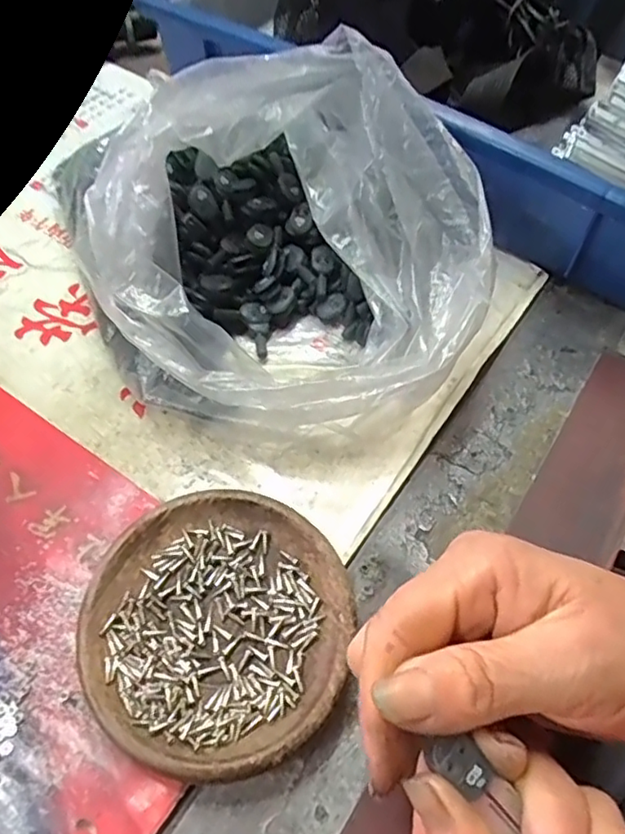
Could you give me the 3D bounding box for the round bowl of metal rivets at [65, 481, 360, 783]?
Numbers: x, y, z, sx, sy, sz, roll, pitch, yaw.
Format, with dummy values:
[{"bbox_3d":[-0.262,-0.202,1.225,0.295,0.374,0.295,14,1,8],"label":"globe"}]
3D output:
[{"bbox_3d":[-0.040,0.089,0.265,0.111,0.019,0.109,1,56,-2],"label":"round bowl of metal rivets"}]

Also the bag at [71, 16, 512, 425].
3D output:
[{"bbox_3d":[-0.004,-0.093,0.329,0.193,0.115,0.186,12,56,6],"label":"bag"}]

